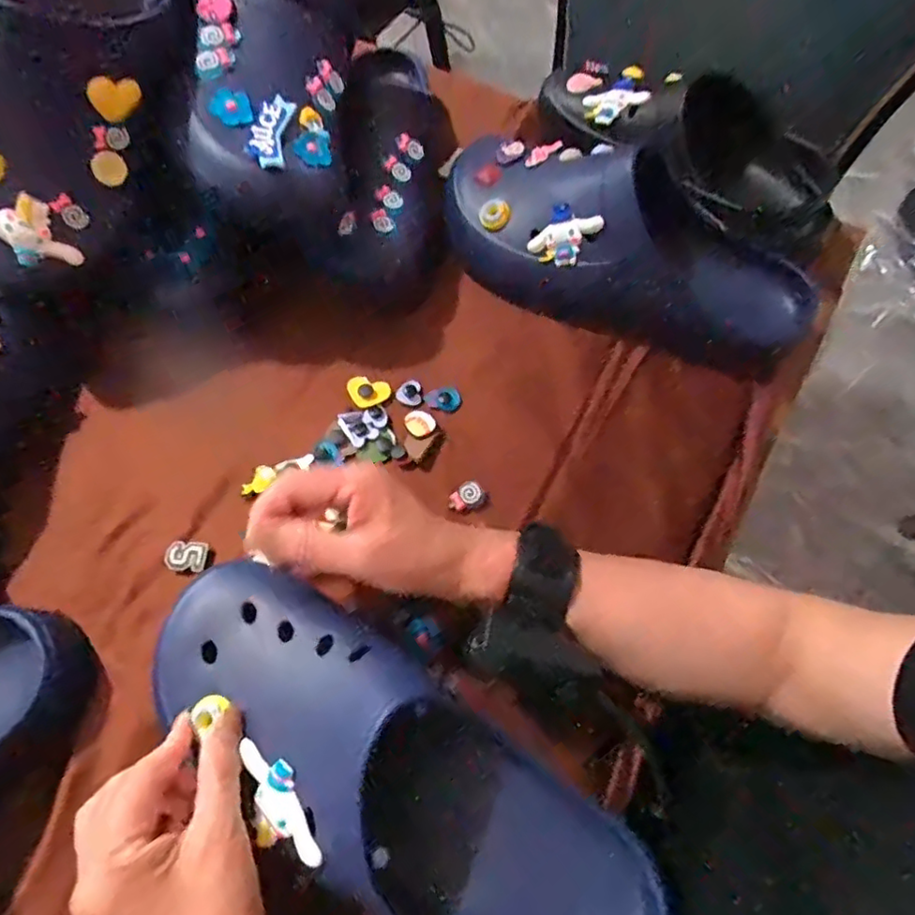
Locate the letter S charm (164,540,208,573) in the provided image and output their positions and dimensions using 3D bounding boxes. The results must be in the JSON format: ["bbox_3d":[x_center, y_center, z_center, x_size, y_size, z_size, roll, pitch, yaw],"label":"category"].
[{"bbox_3d":[-0.181,0.065,0.409,0.026,0.005,0.020,6,65,4],"label":"letter S charm"}]

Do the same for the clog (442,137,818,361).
[{"bbox_3d":[0.117,-0.164,0.456,0.277,0.103,0.095,29,69,13],"label":"clog"}]

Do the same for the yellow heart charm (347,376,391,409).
[{"bbox_3d":[-0.069,-0.049,0.465,0.033,0.006,0.024,15,66,8],"label":"yellow heart charm"}]

